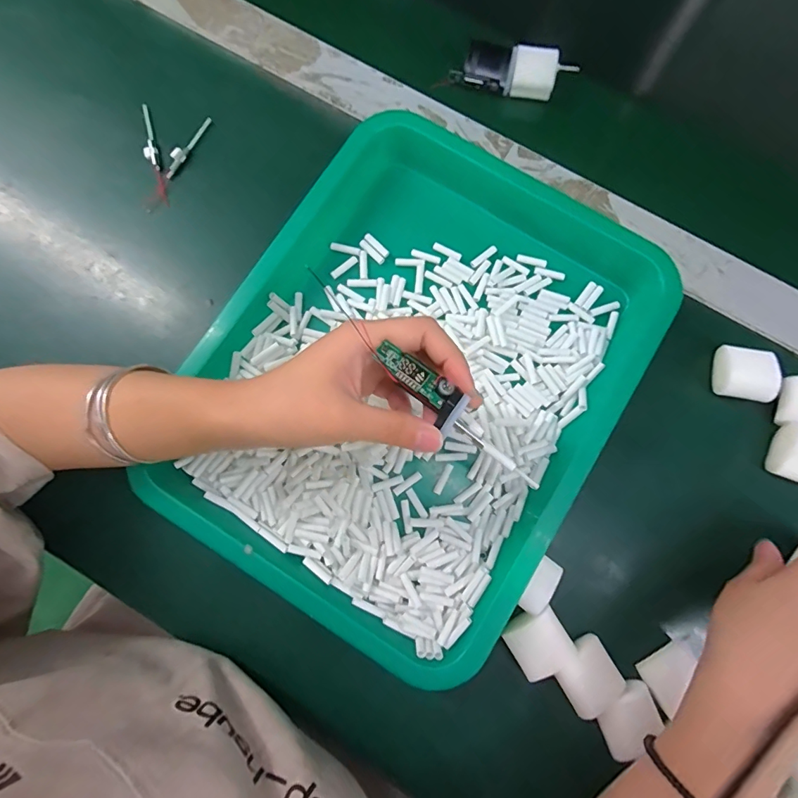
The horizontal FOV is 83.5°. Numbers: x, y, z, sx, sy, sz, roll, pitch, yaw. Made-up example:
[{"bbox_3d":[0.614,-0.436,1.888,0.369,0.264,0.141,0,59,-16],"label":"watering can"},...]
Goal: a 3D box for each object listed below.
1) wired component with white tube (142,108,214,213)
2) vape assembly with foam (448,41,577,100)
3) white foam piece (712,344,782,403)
[{"bbox_3d":[-0.189,-0.190,0.354,0.054,0.010,0.085,14,84,1],"label":"wired component with white tube"},{"bbox_3d":[0.097,-0.274,0.372,0.099,0.021,0.030,9,80,1],"label":"vape assembly with foam"},{"bbox_3d":[0.246,-0.017,0.319,0.037,0.018,0.038,9,80,1],"label":"white foam piece"}]

